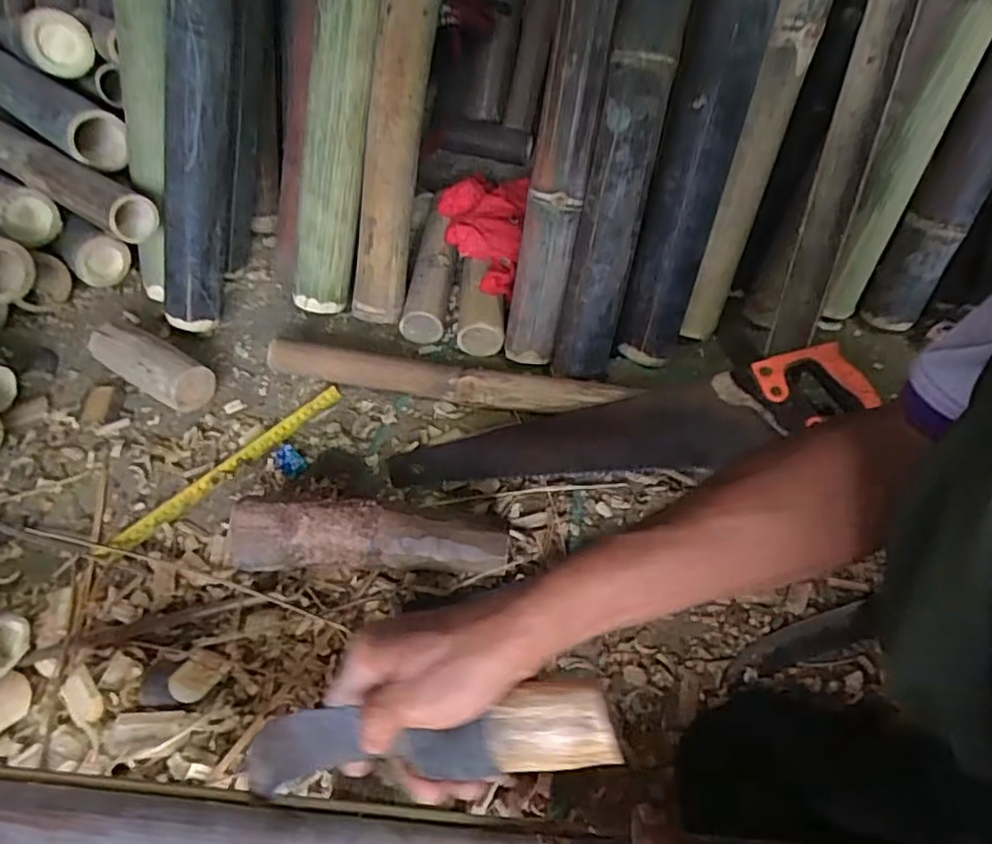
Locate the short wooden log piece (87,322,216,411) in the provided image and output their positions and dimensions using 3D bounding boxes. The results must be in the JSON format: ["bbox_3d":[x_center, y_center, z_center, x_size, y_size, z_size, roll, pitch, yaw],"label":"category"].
[{"bbox_3d":[-0.408,-0.067,0.765,0.157,0.061,0.060,27,54,22],"label":"short wooden log piece"}]

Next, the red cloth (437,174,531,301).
[{"bbox_3d":[-0.024,-0.259,0.868,0.118,0.069,0.219,6,49,5],"label":"red cloth"}]

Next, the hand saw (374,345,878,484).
[{"bbox_3d":[0.138,0.015,0.687,0.489,0.023,0.097,-13,70,4],"label":"hand saw"}]

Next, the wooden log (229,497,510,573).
[{"bbox_3d":[-0.115,0.111,0.597,0.246,0.070,0.050,1,49,1],"label":"wooden log"}]

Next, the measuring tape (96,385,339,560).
[{"bbox_3d":[-0.291,0.045,0.702,0.027,0.010,0.291,34,57,26],"label":"measuring tape"}]

